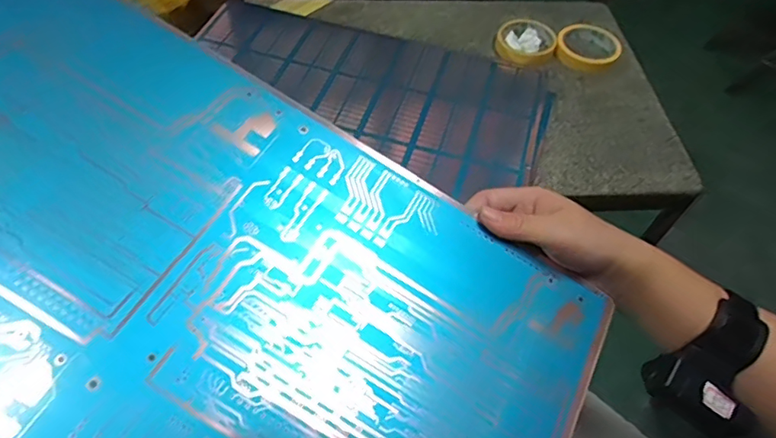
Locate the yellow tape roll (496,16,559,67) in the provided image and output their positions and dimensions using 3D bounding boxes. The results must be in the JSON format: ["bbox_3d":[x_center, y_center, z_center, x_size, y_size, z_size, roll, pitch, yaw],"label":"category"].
[{"bbox_3d":[0.209,-0.282,0.807,0.098,0.022,0.098,1,54,-2],"label":"yellow tape roll"}]

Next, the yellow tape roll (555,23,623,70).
[{"bbox_3d":[0.318,-0.274,0.822,0.097,0.025,0.102,1,54,-2],"label":"yellow tape roll"}]

